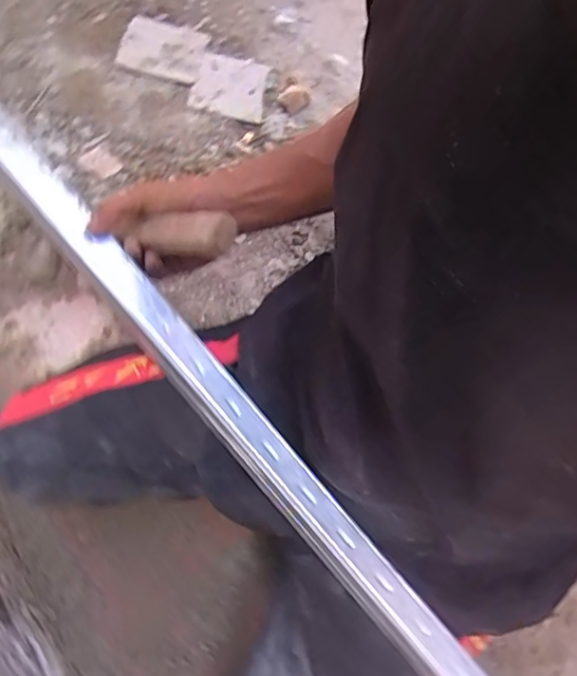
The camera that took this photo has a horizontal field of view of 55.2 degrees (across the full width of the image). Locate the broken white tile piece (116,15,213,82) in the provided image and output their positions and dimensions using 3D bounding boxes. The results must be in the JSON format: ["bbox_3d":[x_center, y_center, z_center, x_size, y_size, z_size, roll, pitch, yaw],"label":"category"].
[{"bbox_3d":[-0.275,-0.629,1.204,0.172,0.017,0.163,14,65,-6],"label":"broken white tile piece"}]

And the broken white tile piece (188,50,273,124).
[{"bbox_3d":[-0.122,-0.544,1.188,0.152,0.016,0.165,10,66,3],"label":"broken white tile piece"}]

